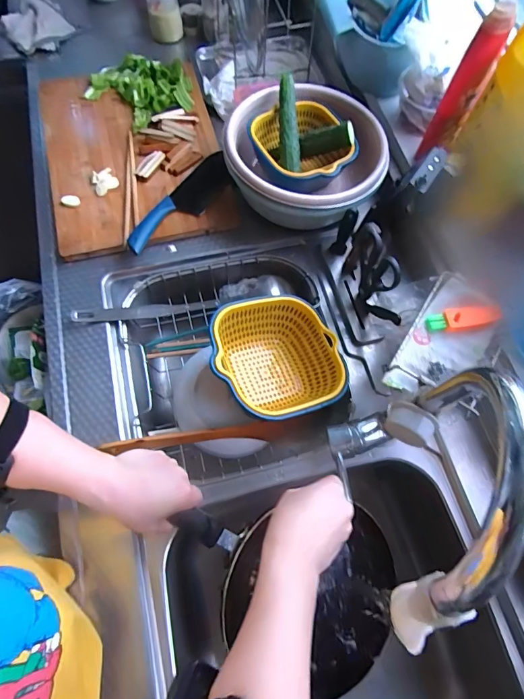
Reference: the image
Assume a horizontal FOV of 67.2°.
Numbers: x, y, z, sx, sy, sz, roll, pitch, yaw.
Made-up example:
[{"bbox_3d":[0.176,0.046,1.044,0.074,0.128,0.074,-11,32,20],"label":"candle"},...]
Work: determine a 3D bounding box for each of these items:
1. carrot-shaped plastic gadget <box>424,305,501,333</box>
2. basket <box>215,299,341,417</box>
[{"bbox_3d":[0.257,-0.040,0.501,0.095,0.016,0.025,-10,68,-6],"label":"carrot-shaped plastic gadget"},{"bbox_3d":[0.015,0.021,0.556,0.178,0.094,0.178,-15,67,-17],"label":"basket"}]

